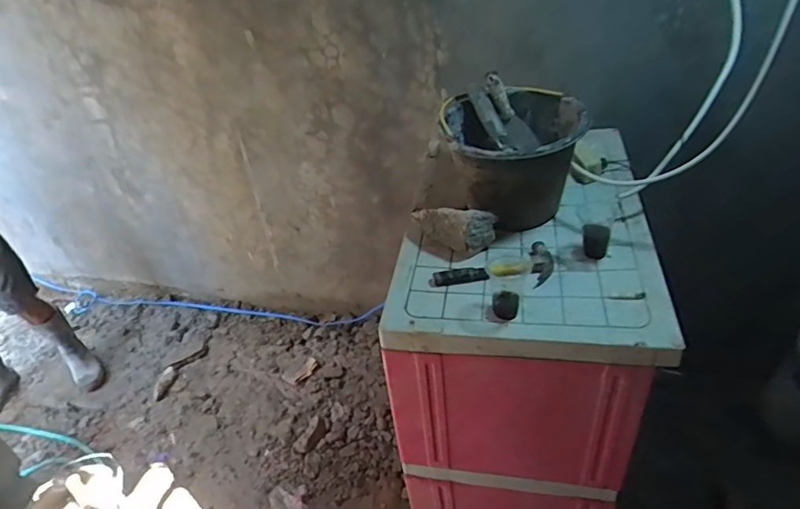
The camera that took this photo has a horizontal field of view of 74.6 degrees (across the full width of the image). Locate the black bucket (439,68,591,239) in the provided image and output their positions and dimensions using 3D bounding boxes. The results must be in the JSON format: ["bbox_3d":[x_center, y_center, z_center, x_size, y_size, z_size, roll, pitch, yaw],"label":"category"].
[{"bbox_3d":[0.222,-0.192,1.061,0.255,0.207,0.272,-1,39,4],"label":"black bucket"}]

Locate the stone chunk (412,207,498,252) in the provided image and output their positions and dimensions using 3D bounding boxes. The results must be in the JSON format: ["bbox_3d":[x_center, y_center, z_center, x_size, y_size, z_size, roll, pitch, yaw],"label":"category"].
[{"bbox_3d":[0.098,-0.063,1.027,0.177,0.090,0.059,24,47,30],"label":"stone chunk"}]

